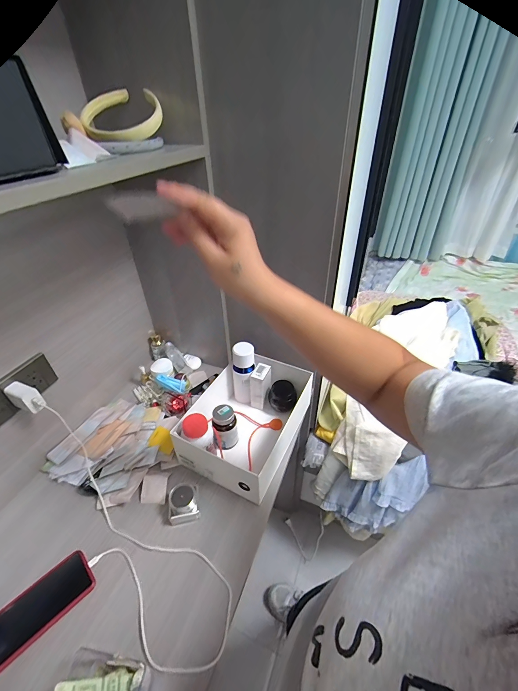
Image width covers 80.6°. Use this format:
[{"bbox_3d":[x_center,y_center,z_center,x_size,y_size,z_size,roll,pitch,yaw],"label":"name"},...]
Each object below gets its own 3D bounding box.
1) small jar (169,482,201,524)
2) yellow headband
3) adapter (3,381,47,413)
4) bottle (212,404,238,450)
[{"bbox_3d":[-0.145,0.305,0.592,0.053,0.049,0.054,-8,40,-8],"label":"small jar"},{"bbox_3d":[-0.229,-0.392,0.515,0.126,0.025,0.140,12,63,3],"label":"yellow headband"},{"bbox_3d":[-0.437,0.100,0.576,0.066,0.050,0.035,20,44,24],"label":"adapter"},{"bbox_3d":[-0.075,0.190,0.692,0.053,0.108,0.055,-8,40,-8],"label":"bottle"}]

